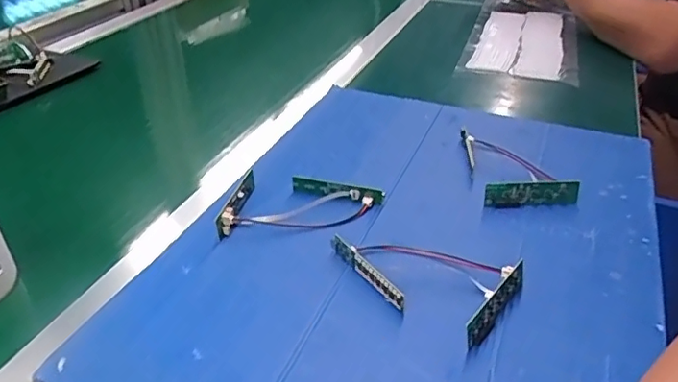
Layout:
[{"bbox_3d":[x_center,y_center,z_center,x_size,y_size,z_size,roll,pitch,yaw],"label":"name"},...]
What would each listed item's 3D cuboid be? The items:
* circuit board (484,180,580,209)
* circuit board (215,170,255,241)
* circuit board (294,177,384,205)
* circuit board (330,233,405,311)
[{"bbox_3d":[0.171,0.002,0.501,0.084,0.023,0.007,-3,14,-2],"label":"circuit board"},{"bbox_3d":[-0.086,0.007,0.490,0.012,0.019,0.082,8,35,10],"label":"circuit board"},{"bbox_3d":[-0.002,0.000,0.506,0.084,0.014,0.005,10,19,15],"label":"circuit board"},{"bbox_3d":[0.021,0.059,0.420,0.006,0.018,0.081,-21,40,-29],"label":"circuit board"}]

